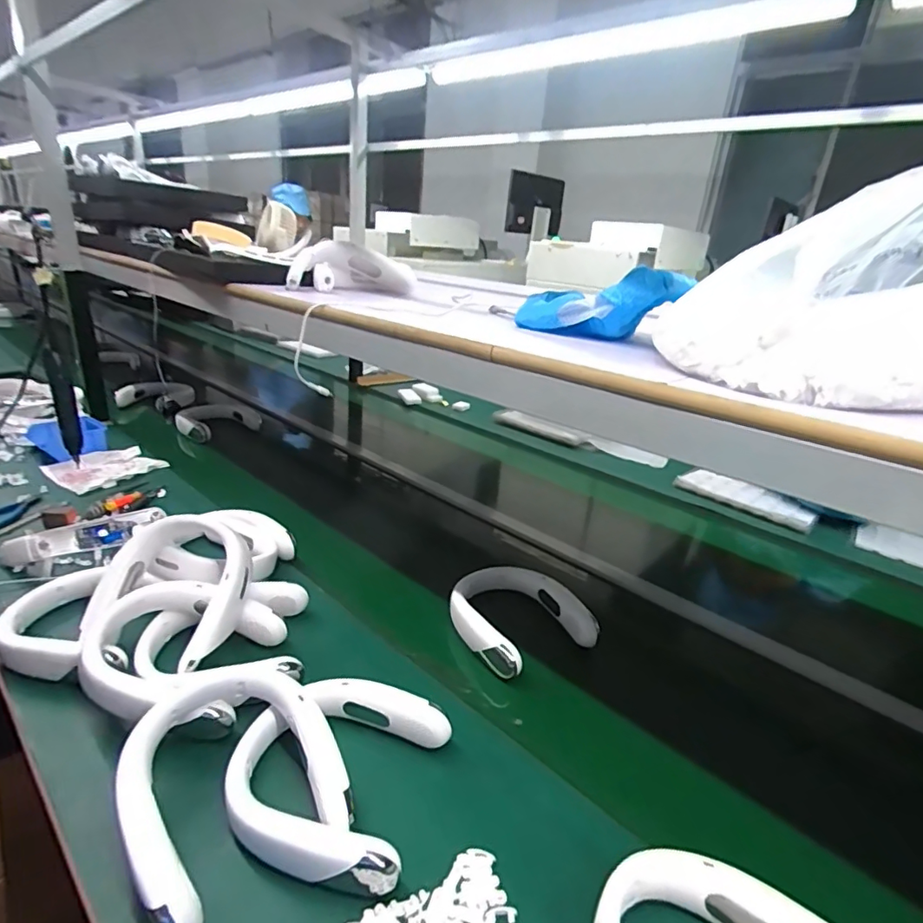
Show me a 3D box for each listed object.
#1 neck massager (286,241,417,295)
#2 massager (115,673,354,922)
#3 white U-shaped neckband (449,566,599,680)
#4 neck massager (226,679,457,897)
[{"bbox_3d":[-0.182,-0.330,0.899,0.197,0.076,0.173,3,24,-4],"label":"neck massager"},{"bbox_3d":[-0.208,0.293,0.493,0.191,0.062,0.184,-15,31,-38],"label":"massager"},{"bbox_3d":[0.087,0.242,0.846,0.213,0.049,0.199,-11,28,-31],"label":"white U-shaped neckband"},{"bbox_3d":[-0.130,0.314,0.543,0.191,0.045,0.195,10,24,12],"label":"neck massager"}]

